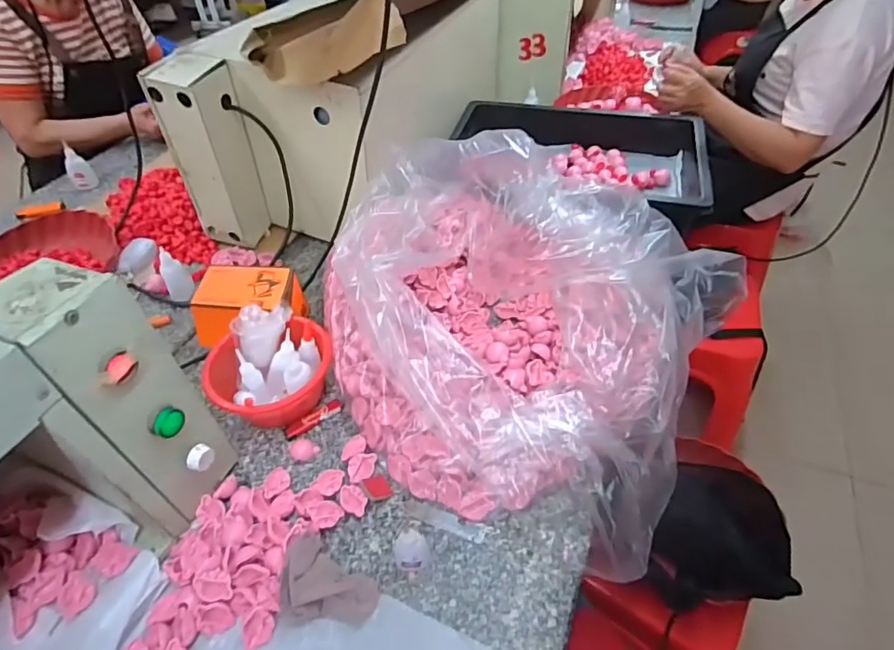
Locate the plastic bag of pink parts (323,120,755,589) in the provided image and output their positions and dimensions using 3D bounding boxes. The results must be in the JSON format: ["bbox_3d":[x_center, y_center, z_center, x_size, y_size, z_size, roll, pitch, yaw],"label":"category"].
[{"bbox_3d":[0.092,-0.017,0.652,0.471,0.230,0.475,23,51,23],"label":"plastic bag of pink parts"}]

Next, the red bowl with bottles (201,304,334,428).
[{"bbox_3d":[-0.217,0.055,0.643,0.149,0.105,0.119,-30,52,-24],"label":"red bowl with bottles"}]

